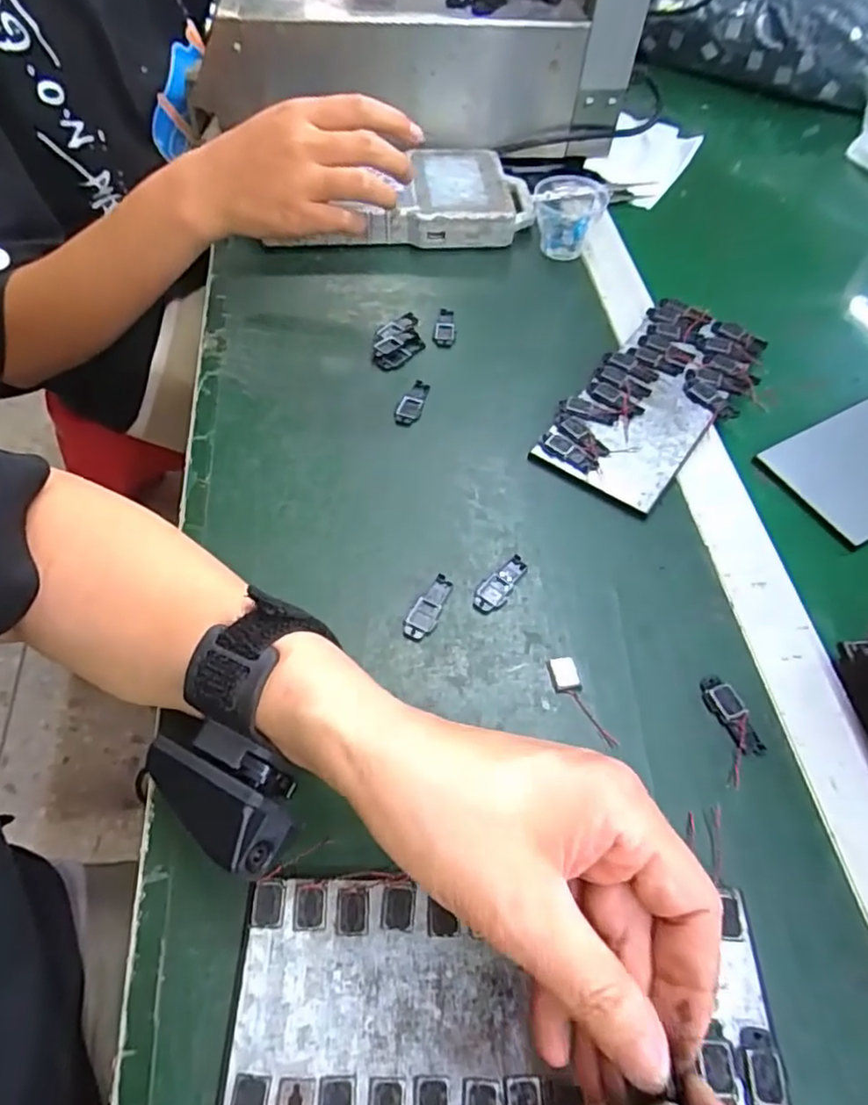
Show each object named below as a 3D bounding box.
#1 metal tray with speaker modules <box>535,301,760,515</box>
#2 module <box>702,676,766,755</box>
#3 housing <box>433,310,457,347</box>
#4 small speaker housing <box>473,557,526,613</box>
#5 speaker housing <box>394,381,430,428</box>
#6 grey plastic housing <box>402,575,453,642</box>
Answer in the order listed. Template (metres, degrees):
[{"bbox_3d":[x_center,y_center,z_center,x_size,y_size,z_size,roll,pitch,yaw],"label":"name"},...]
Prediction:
[{"bbox_3d":[0.151,-0.105,0.425,0.087,0.011,0.186,34,62,19],"label":"metal tray with speaker modules"},{"bbox_3d":[0.147,0.080,0.311,0.015,0.006,0.041,-17,59,-12],"label":"module"},{"bbox_3d":[0.008,-0.166,0.468,0.017,0.004,0.040,6,57,2],"label":"housing"},{"bbox_3d":[0.037,0.016,0.348,0.016,0.004,0.039,32,62,18],"label":"small speaker housing"},{"bbox_3d":[-0.015,-0.100,0.423,0.016,0.004,0.041,16,58,9],"label":"speaker housing"},{"bbox_3d":[-0.003,0.029,0.337,0.015,0.004,0.041,22,59,13],"label":"grey plastic housing"}]

